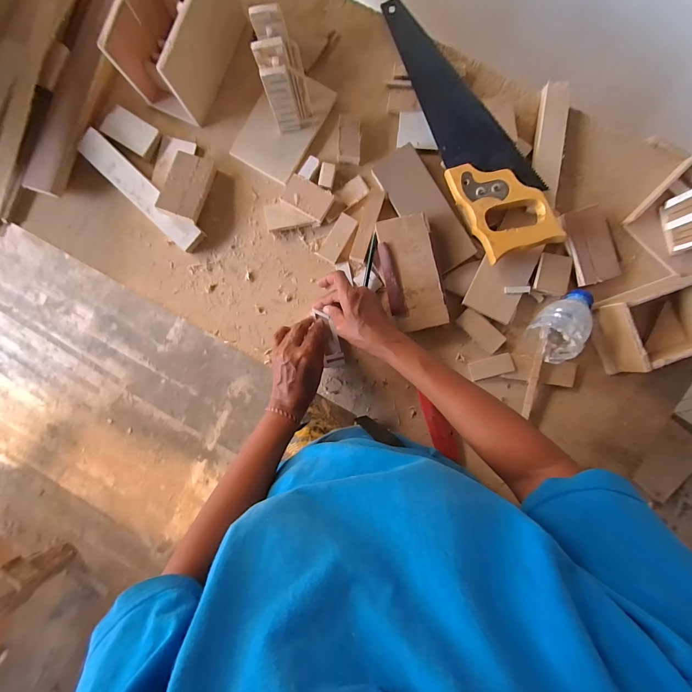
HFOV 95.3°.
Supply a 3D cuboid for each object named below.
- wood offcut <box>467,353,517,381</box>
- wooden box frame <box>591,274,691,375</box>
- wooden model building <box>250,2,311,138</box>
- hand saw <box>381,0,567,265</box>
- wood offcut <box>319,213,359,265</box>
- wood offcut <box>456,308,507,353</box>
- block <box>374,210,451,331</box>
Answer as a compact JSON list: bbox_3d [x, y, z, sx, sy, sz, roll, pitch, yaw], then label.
[{"bbox_3d":[0.207,0.030,0.450,0.057,0.004,0.027,-18,76,20],"label":"wood offcut"},{"bbox_3d":[0.398,-0.027,0.403,0.118,0.048,0.100,-19,90,3],"label":"wooden box frame"},{"bbox_3d":[-0.081,-0.351,0.413,0.055,0.103,0.089,-12,90,3],"label":"wooden model building"},{"bbox_3d":[0.160,-0.307,0.432,0.104,0.018,0.397,-23,83,2],"label":"hand saw"},{"bbox_3d":[-0.011,-0.155,0.457,0.029,0.010,0.067,31,97,1],"label":"wood offcut"},{"bbox_3d":[0.192,-0.022,0.448,0.070,0.009,0.031,43,92,3],"label":"wood offcut"},{"bbox_3d":[0.090,-0.098,0.435,0.067,0.025,0.152,-15,89,4],"label":"block"}]

